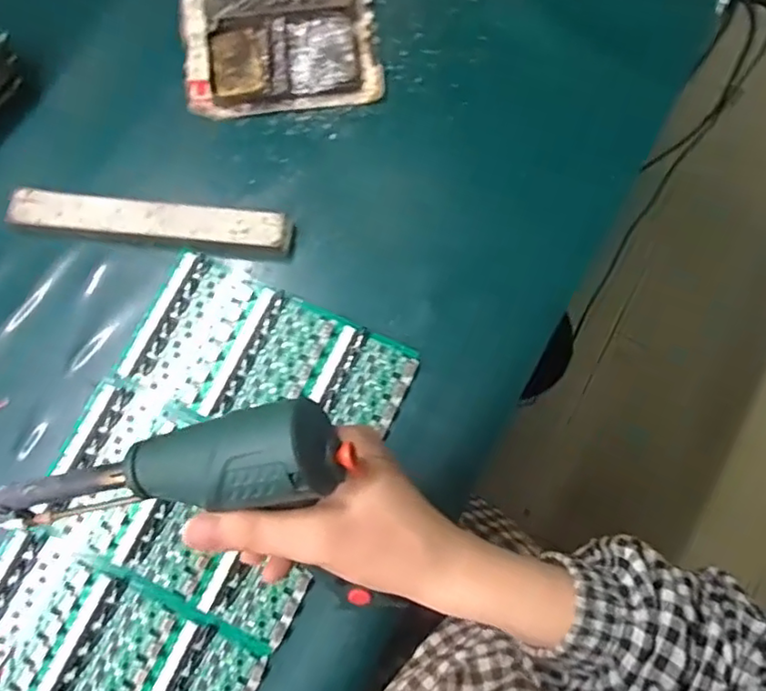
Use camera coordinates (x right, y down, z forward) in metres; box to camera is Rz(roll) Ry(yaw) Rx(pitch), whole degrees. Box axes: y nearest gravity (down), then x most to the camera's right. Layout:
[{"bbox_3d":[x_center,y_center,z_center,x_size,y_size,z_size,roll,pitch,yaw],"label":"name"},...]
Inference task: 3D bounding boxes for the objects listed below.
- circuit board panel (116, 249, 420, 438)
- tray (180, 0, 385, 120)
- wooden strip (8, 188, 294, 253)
[{"bbox_3d":[-0.078,0.013,0.430,0.185,0.010,0.098,24,79,4],"label":"circuit board panel"},{"bbox_3d":[-0.079,-0.236,0.472,0.149,0.025,0.112,-7,79,-2],"label":"tray"},{"bbox_3d":[-0.168,-0.090,0.443,0.200,0.017,0.029,7,79,1],"label":"wooden strip"}]

